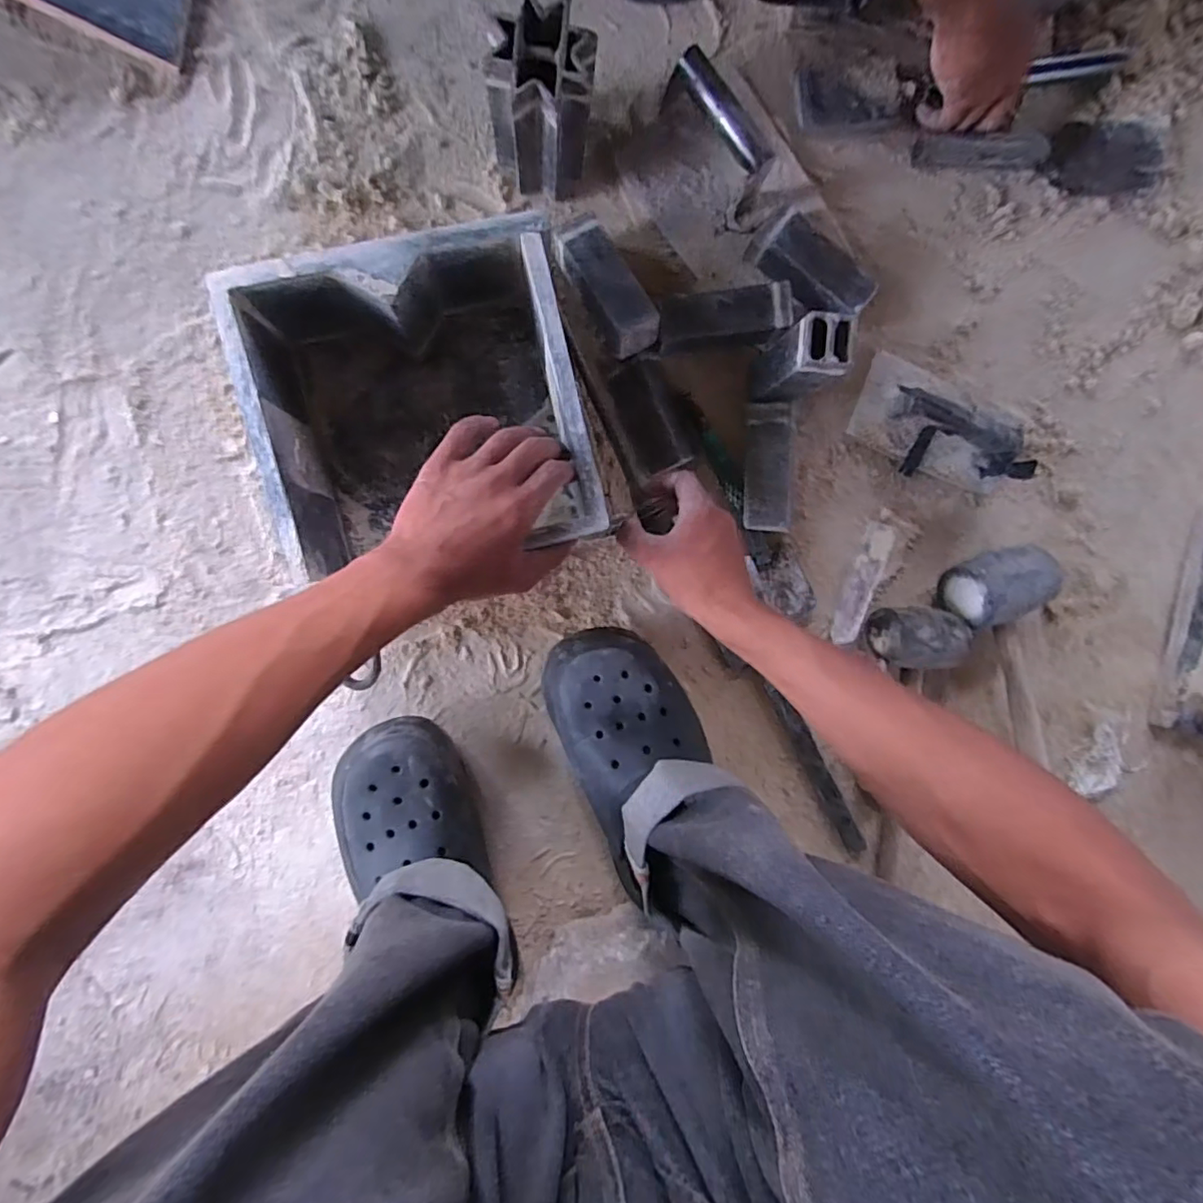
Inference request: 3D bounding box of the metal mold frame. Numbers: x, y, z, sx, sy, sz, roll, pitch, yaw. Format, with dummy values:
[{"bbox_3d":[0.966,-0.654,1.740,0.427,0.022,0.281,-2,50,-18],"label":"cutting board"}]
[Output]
[{"bbox_3d":[-0.134,-0.142,0.465,0.223,0.123,0.226,-14,94,-4],"label":"metal mold frame"}]

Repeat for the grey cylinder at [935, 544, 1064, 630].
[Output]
[{"bbox_3d":[0.396,-0.016,0.592,0.099,0.071,0.069,-17,93,-5],"label":"grey cylinder"}]

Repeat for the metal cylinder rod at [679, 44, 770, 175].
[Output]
[{"bbox_3d":[0.098,-0.399,0.478,0.023,0.014,0.103,-38,99,-1],"label":"metal cylinder rod"}]

